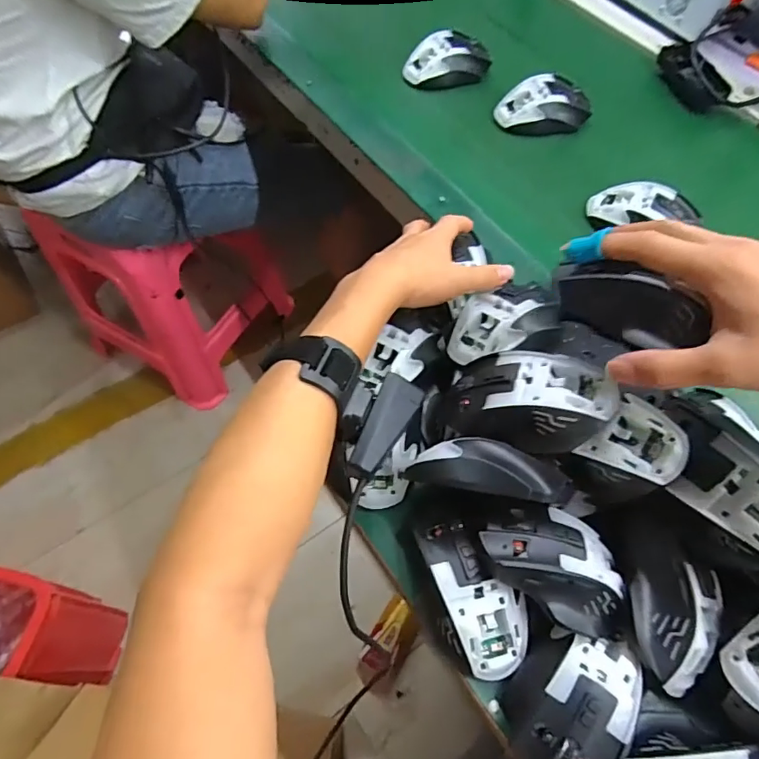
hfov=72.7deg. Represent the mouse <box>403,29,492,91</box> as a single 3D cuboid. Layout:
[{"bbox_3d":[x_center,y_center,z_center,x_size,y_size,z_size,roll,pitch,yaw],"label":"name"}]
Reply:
[{"bbox_3d":[0.089,-0.417,0.670,0.119,0.037,0.067,-24,65,-14],"label":"mouse"}]

